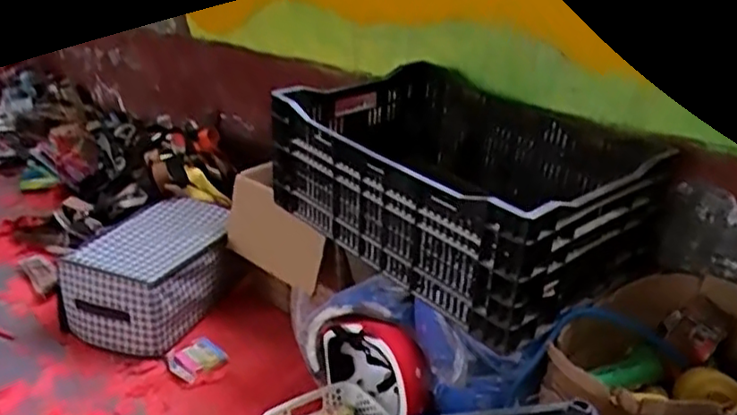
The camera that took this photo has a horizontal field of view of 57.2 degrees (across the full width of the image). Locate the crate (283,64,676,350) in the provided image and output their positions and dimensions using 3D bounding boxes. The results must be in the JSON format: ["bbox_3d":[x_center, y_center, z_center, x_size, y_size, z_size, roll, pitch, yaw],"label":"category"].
[{"bbox_3d":[0.163,-0.044,1.200,0.433,0.236,0.582,-25,34,-39],"label":"crate"}]

